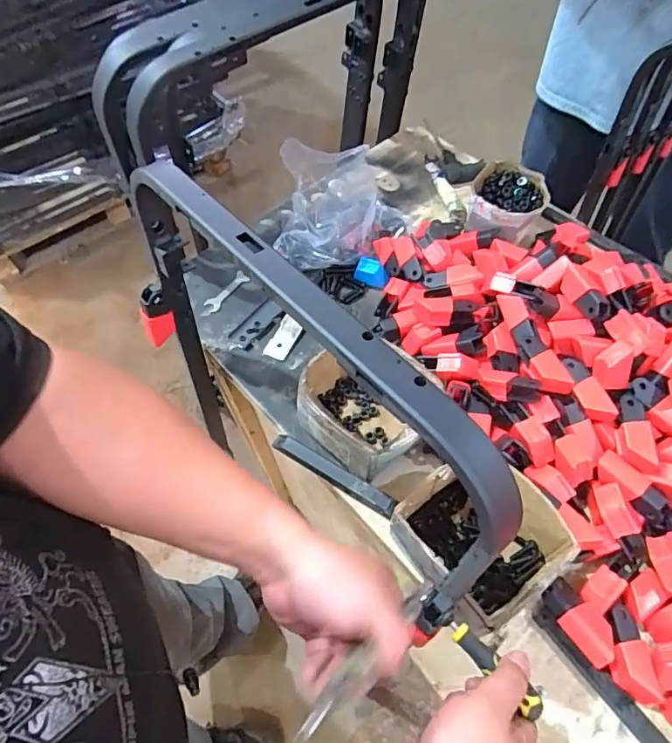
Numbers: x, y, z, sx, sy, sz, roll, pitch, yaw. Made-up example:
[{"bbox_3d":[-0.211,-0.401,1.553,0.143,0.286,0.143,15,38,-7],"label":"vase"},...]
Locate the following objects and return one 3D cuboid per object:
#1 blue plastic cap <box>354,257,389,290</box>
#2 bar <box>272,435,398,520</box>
[{"bbox_3d":[0.057,-0.155,0.787,0.052,0.034,0.028,21,61,15],"label":"blue plastic cap"},{"bbox_3d":[-0.003,0.128,0.625,0.172,0.022,0.024,28,63,18],"label":"bar"}]

